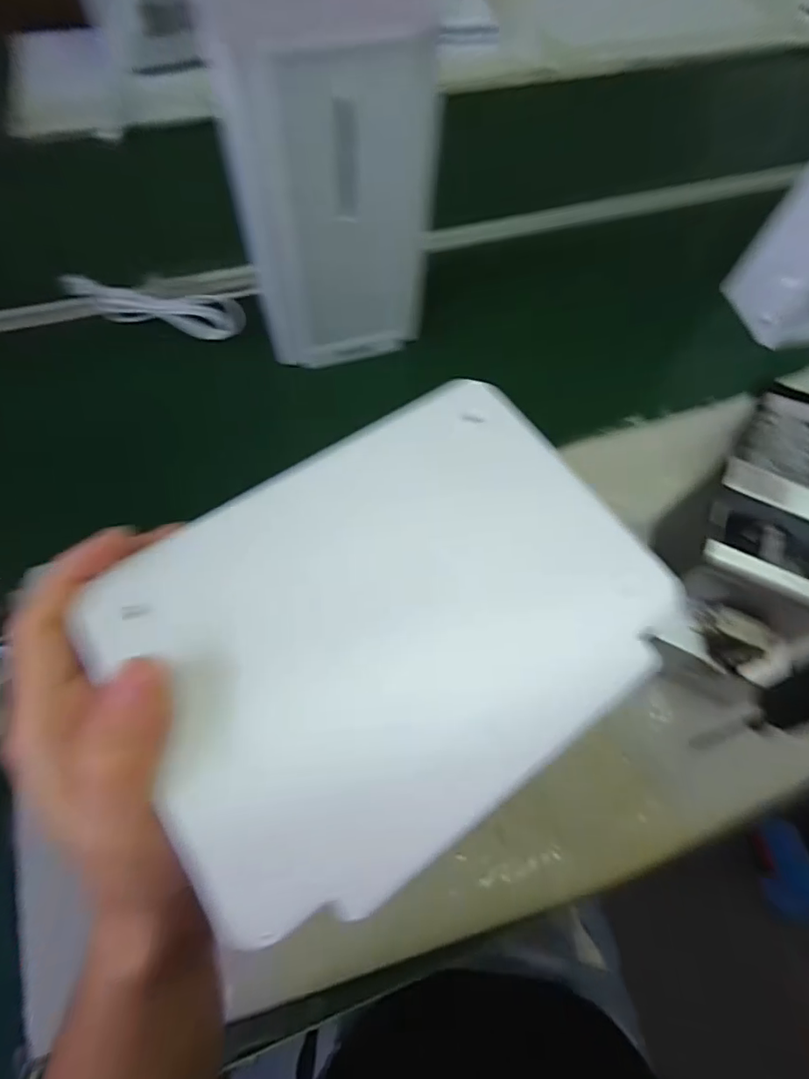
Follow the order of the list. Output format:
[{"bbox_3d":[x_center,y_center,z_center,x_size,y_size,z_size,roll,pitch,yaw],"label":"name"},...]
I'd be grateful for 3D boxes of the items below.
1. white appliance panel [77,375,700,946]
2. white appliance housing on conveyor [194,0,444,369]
[{"bbox_3d":[-0.004,0.029,0.196,0.183,0.022,0.138,-33,71,-17],"label":"white appliance panel"},{"bbox_3d":[-0.078,-0.378,0.564,0.200,0.368,0.118,-12,66,-9],"label":"white appliance housing on conveyor"}]

